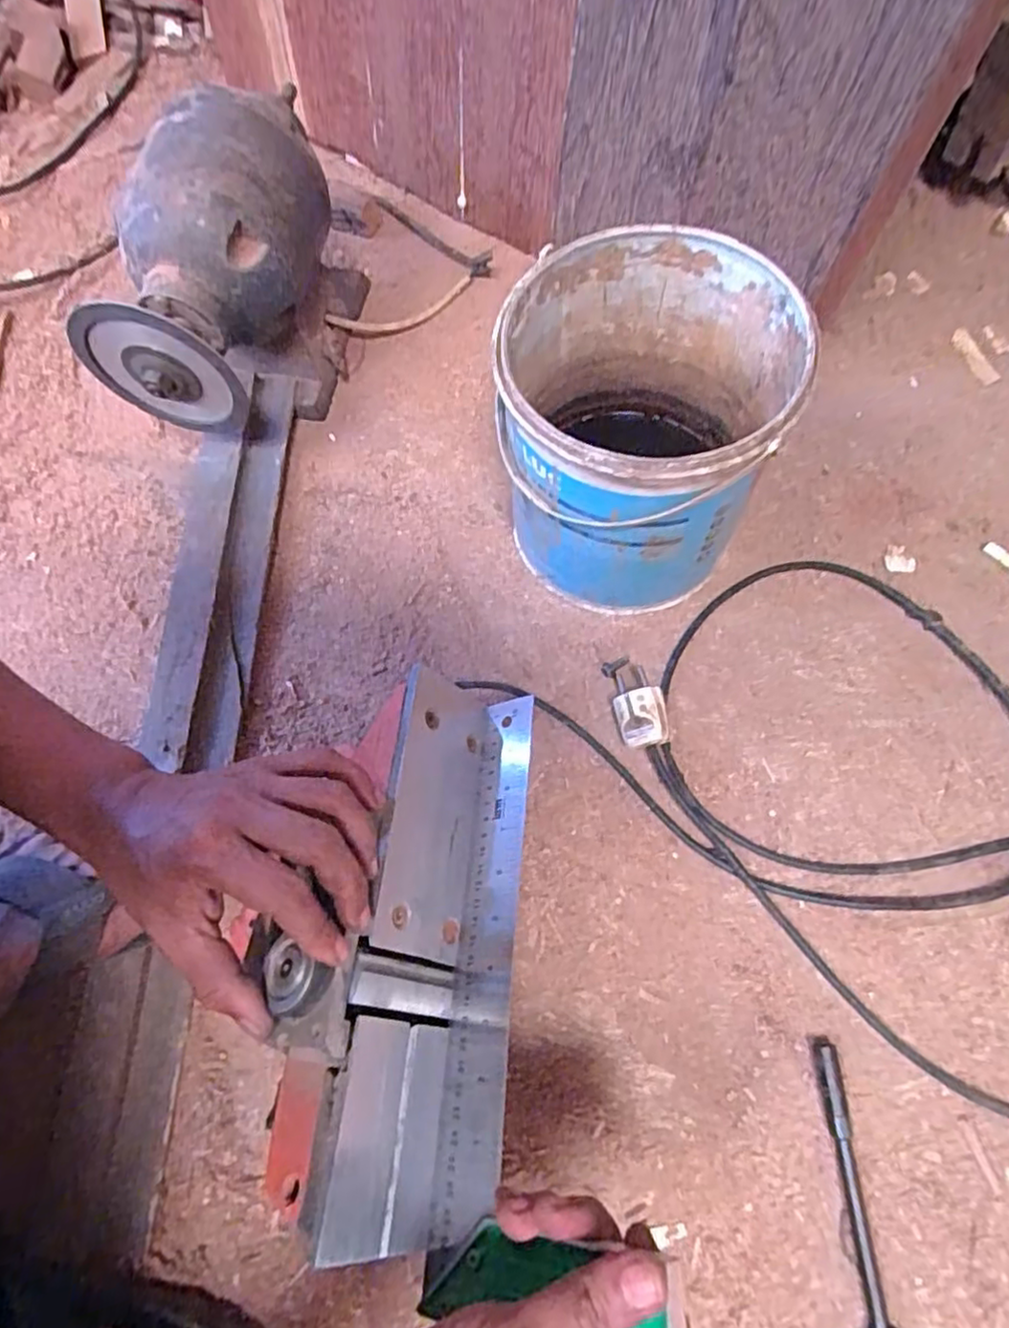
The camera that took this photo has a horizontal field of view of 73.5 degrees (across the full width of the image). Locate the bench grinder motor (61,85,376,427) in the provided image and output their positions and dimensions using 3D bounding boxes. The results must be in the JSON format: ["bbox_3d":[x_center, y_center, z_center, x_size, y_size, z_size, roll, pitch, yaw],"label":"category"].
[{"bbox_3d":[-0.203,-0.302,0.543,0.113,0.189,0.262,18,71,9],"label":"bench grinder motor"}]

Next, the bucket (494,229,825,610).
[{"bbox_3d":[0.087,-0.152,0.467,0.166,0.188,0.181,-1,69,2],"label":"bucket"}]

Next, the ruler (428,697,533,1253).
[{"bbox_3d":[-0.009,0.142,0.370,0.035,0.007,0.269,-12,54,25],"label":"ruler"}]

